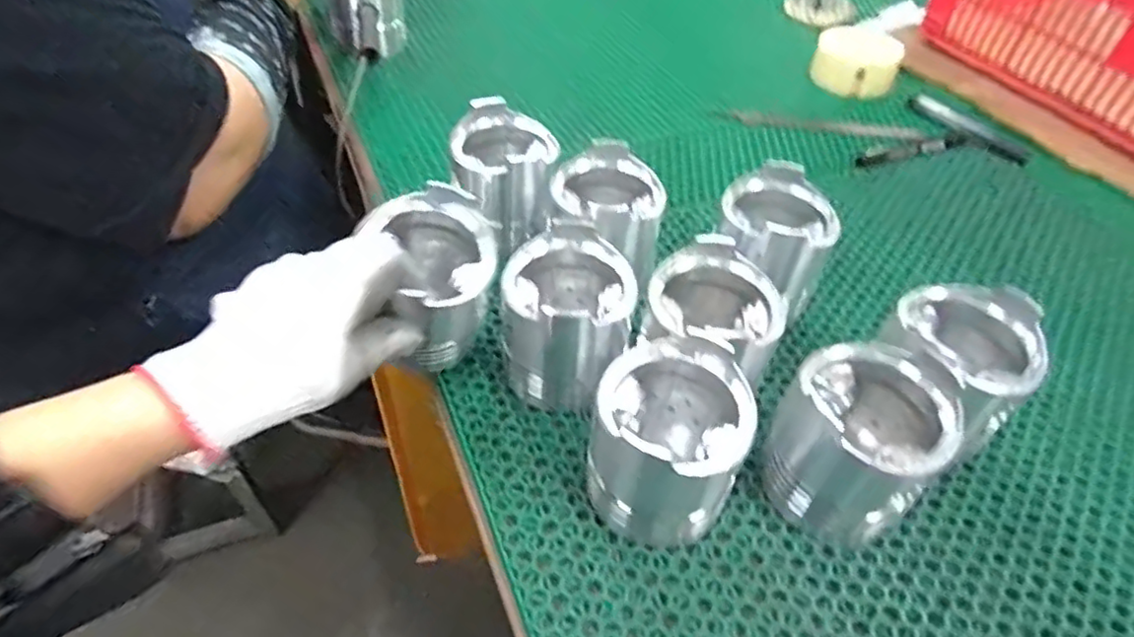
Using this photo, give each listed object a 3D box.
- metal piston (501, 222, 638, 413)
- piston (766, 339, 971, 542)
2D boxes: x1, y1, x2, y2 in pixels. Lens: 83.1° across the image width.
[{"bbox_3d":[0.000,0.000,0.432,0.080,0.094,0.089,8,47,2],"label":"metal piston"},{"bbox_3d":[0.171,0.072,0.377,0.082,0.090,0.087,-28,55,-27],"label":"piston"}]

